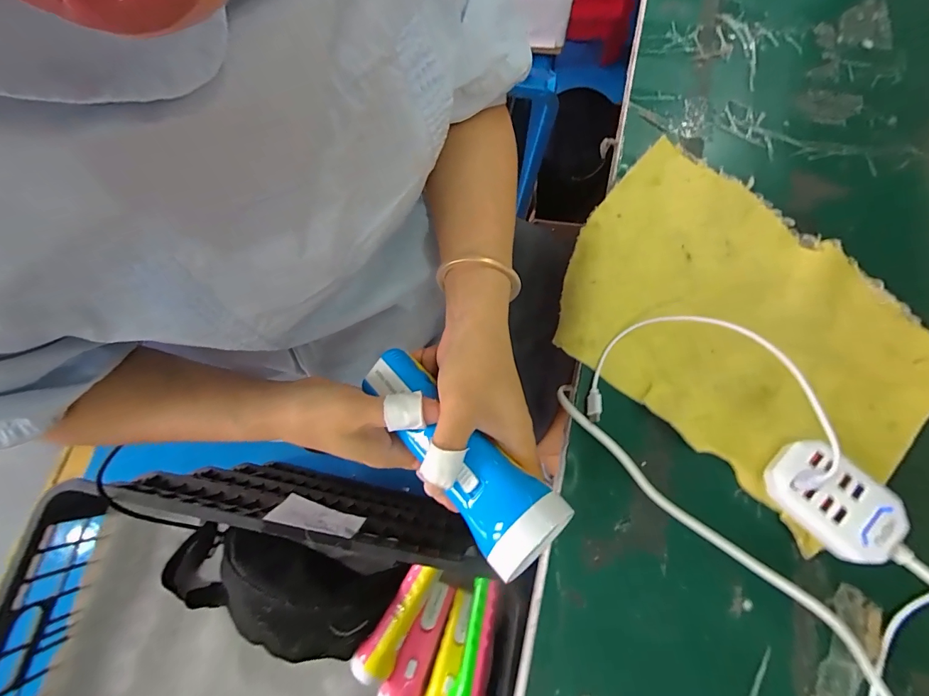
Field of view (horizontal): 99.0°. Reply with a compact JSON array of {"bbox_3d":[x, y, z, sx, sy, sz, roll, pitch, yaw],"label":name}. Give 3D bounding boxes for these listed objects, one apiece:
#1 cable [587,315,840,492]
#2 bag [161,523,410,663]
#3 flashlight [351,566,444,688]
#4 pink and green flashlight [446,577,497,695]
[{"bbox_3d":[0.178,0.029,0.269,0.158,0.065,0.093,21,76,5],"label":"cable"},{"bbox_3d":[-0.263,0.312,0.525,0.296,0.123,0.149,18,76,3],"label":"bag"},{"bbox_3d":[-0.086,0.353,0.516,0.049,0.040,0.158,31,77,6],"label":"flashlight"},{"bbox_3d":[0.013,0.378,0.500,0.046,0.055,0.160,11,76,1],"label":"pink and green flashlight"}]

